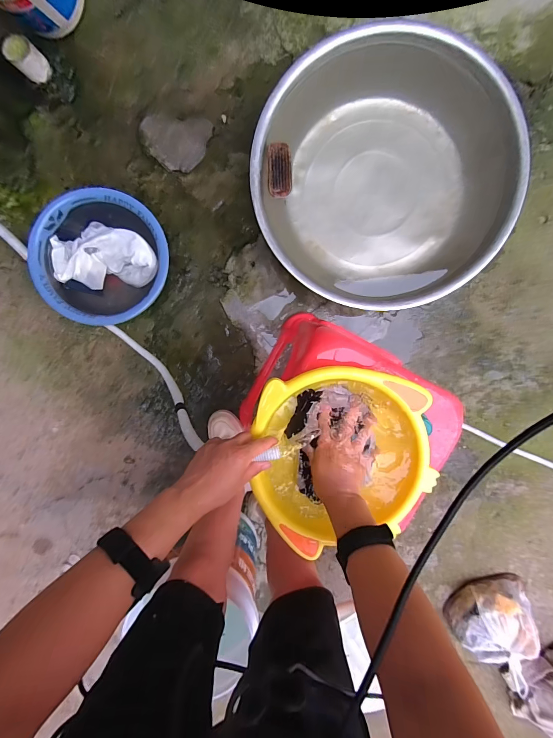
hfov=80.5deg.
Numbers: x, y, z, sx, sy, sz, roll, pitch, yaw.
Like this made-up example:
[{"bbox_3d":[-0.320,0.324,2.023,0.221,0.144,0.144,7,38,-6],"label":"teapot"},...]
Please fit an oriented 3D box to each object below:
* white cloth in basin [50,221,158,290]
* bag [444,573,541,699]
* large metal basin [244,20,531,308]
[{"bbox_3d":[-0.481,-0.311,0.921,0.278,0.050,0.174,14,97,-1],"label":"white cloth in basin"},{"bbox_3d":[0.706,0.803,1.014,0.268,0.112,0.253,-38,95,5],"label":"bag"},{"bbox_3d":[0.265,-0.488,0.868,0.628,0.192,0.635,0,97,1],"label":"large metal basin"}]

